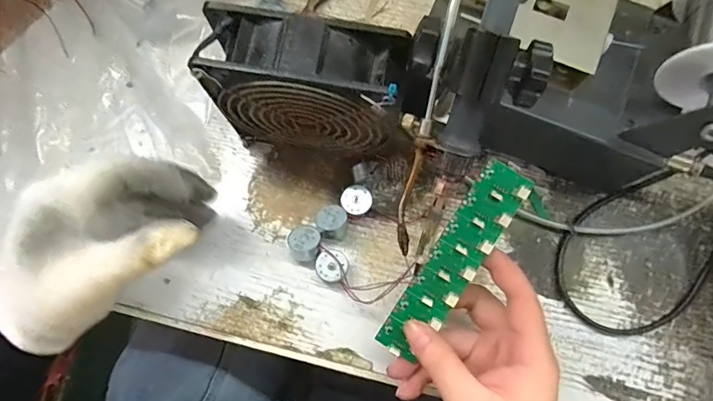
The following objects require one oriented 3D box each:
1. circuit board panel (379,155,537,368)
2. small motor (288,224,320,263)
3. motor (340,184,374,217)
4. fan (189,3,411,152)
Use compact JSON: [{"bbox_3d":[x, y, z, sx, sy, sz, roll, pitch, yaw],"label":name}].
[{"bbox_3d":[0.059,0.040,0.272,0.031,0.004,0.136,34,98,7],"label":"circuit board panel"},{"bbox_3d":[-0.039,0.033,0.324,0.023,0.017,0.026,14,77,3],"label":"small motor"},{"bbox_3d":[0.000,0.001,0.334,0.023,0.013,0.022,27,78,5],"label":"motor"},{"bbox_3d":[-0.033,-0.067,0.293,0.122,0.118,0.049,10,79,1],"label":"fan"}]

